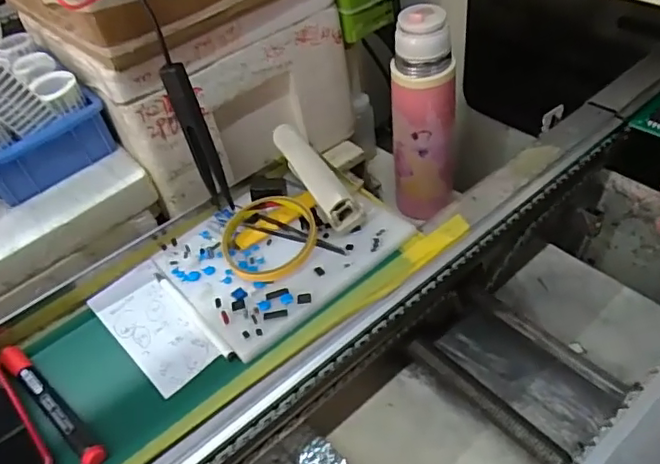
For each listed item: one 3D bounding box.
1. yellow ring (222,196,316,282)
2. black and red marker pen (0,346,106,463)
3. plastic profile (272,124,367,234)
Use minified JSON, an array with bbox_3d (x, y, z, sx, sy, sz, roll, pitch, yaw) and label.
[{"bbox_3d":[-0.054,0.000,0.492,0.082,0.018,0.088,-4,43,4],"label":"yellow ring"},{"bbox_3d":[-0.208,0.124,0.411,0.139,0.018,0.015,29,54,33],"label":"black and red marker pen"},{"bbox_3d":[-0.015,-0.052,0.503,0.031,0.027,0.119,-32,74,-19],"label":"plastic profile"}]

